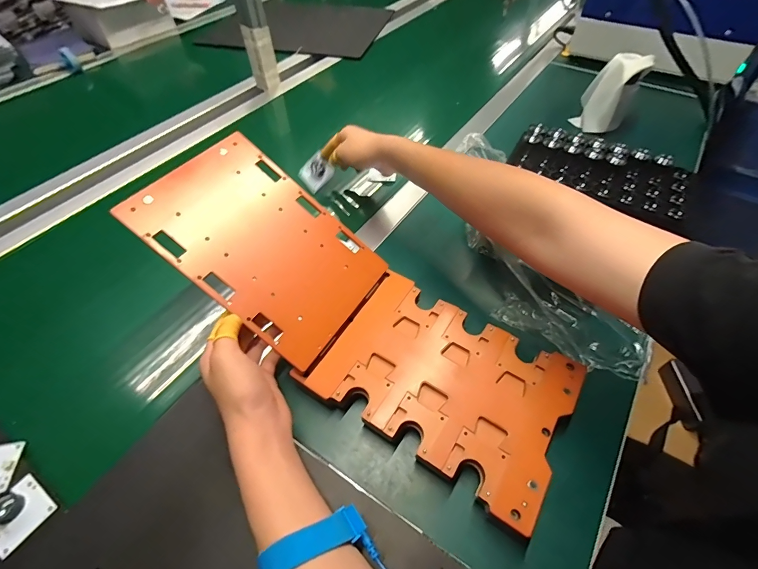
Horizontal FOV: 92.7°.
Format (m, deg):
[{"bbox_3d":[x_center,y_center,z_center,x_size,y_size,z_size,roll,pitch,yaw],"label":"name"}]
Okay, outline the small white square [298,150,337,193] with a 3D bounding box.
[{"bbox_3d":[-0.101,-0.181,0.585,0.053,0.043,0.009,-39,14,17],"label":"small white square"}]

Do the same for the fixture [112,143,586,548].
[{"bbox_3d":[-0.028,0.024,0.375,0.442,0.067,0.160,36,57,6],"label":"fixture"}]

